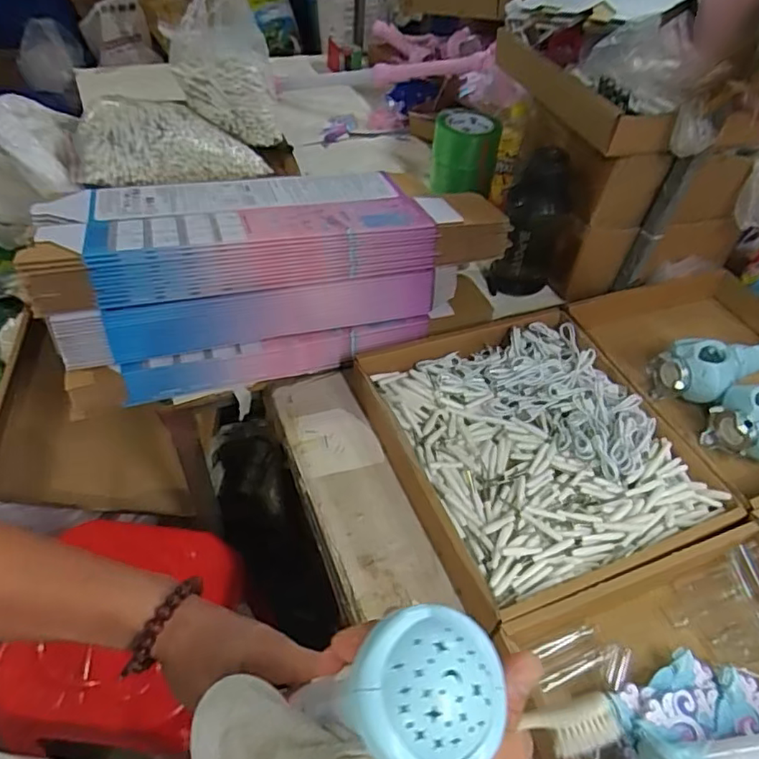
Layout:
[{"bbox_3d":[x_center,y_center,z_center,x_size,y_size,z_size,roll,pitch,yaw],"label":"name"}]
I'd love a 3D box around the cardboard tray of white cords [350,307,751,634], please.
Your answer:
[{"bbox_3d":[0.195,0.078,0.731,0.356,0.047,0.388,-15,51,-19],"label":"cardboard tray of white cords"}]

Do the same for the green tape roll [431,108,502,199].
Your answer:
[{"bbox_3d":[0.149,-0.393,0.996,0.113,0.110,0.099,10,47,4],"label":"green tape roll"}]

